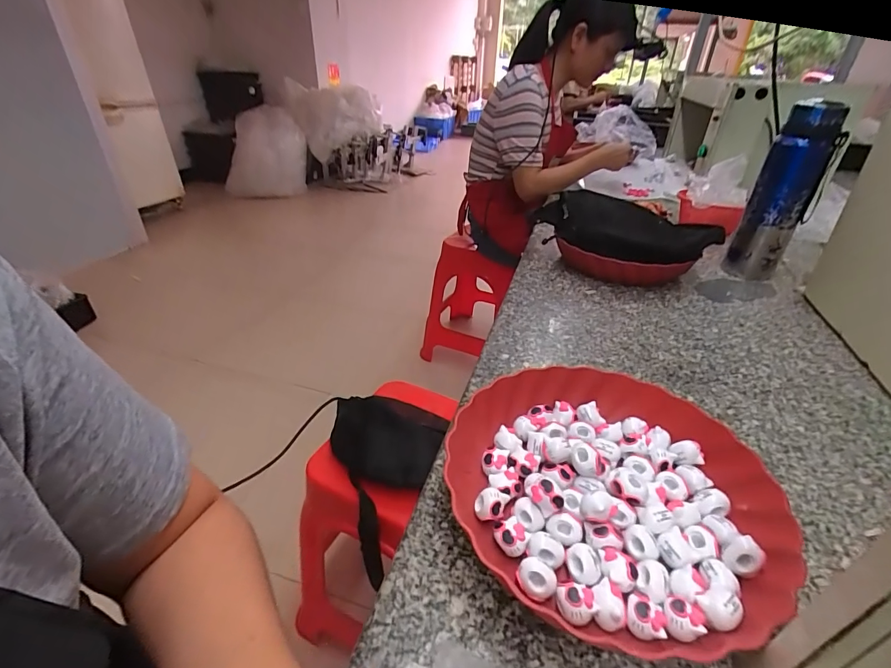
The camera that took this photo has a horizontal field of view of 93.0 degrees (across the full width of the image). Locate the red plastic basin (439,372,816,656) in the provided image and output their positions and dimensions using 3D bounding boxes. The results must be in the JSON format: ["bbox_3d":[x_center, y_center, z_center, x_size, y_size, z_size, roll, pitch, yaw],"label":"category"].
[{"bbox_3d":[0.130,0.119,0.337,0.233,0.051,0.223,2,32,-1],"label":"red plastic basin"}]

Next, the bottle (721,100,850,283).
[{"bbox_3d":[0.543,-0.217,0.680,0.085,0.266,0.070,25,39,31],"label":"bottle"}]

